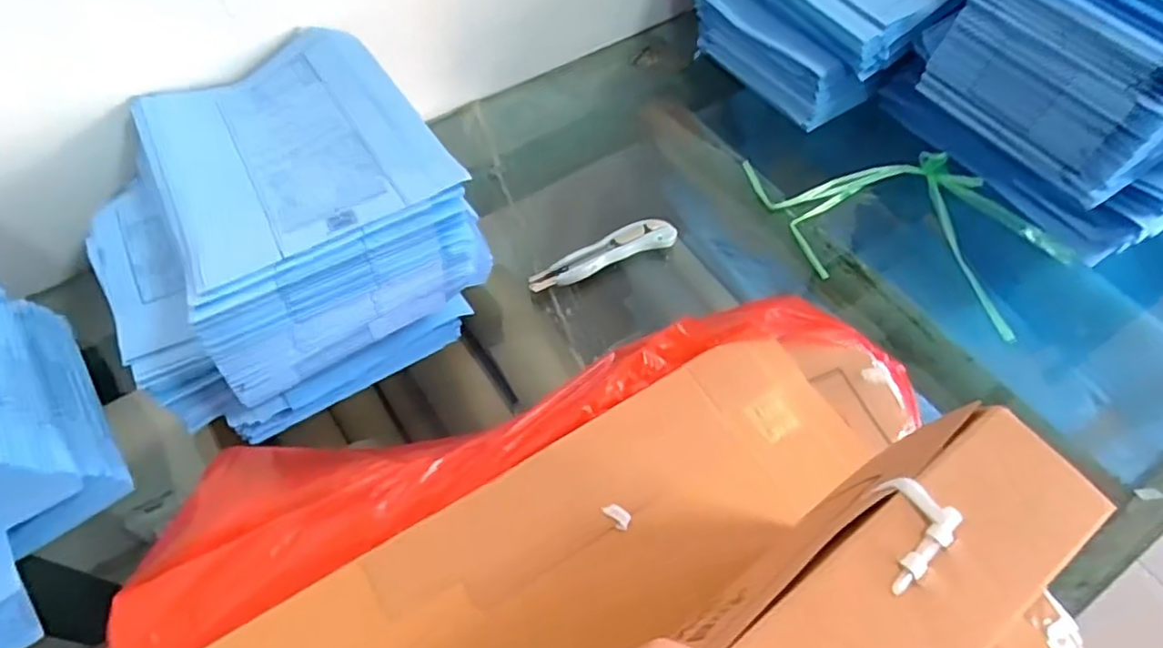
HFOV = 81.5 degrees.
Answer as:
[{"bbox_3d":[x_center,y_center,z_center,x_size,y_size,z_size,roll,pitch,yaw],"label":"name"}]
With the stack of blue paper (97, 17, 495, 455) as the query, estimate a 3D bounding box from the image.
[{"bbox_3d":[-0.272,-0.082,0.604,0.299,0.177,0.301,-29,60,-19],"label":"stack of blue paper"}]

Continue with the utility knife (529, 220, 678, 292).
[{"bbox_3d":[0.023,-0.074,0.708,0.163,0.013,0.037,-21,58,-15],"label":"utility knife"}]

